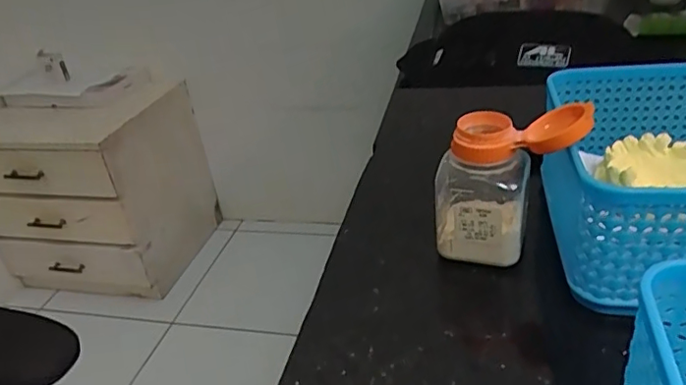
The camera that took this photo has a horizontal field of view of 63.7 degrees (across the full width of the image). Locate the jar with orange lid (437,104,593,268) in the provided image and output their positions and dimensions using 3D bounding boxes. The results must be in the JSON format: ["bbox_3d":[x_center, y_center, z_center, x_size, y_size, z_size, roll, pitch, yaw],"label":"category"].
[{"bbox_3d":[0.077,-0.004,0.261,0.064,0.073,0.034,3,33,19],"label":"jar with orange lid"}]

